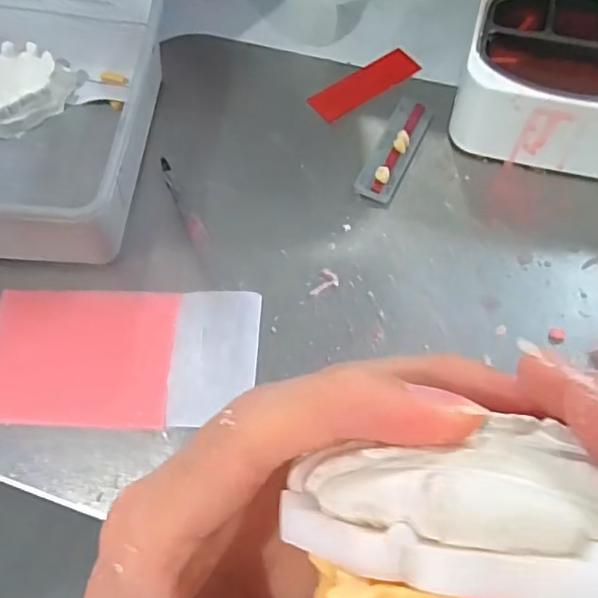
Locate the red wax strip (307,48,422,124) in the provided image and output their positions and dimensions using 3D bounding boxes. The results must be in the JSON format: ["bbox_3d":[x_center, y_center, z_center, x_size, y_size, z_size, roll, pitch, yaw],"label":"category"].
[{"bbox_3d":[0.046,-0.148,0.398,0.083,0.004,0.028,-35,67,-15],"label":"red wax strip"}]

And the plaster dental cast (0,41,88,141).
[{"bbox_3d":[-0.177,-0.140,0.379,0.069,0.029,0.055,-29,65,-12],"label":"plaster dental cast"}]

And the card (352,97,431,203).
[{"bbox_3d":[0.060,-0.095,0.363,0.023,0.011,0.082,22,66,13],"label":"card"}]

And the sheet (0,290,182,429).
[{"bbox_3d":[-0.117,0.030,0.311,0.101,0.004,0.074,1,68,5],"label":"sheet"}]

